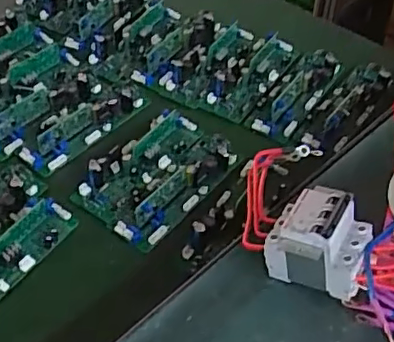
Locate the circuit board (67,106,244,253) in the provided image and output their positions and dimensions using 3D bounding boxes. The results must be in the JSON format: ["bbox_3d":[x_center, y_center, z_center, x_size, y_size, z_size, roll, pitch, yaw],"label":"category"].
[{"bbox_3d":[-0.043,0.001,0.689,0.114,0.031,0.174,30,55,24],"label":"circuit board"}]

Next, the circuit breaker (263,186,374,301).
[{"bbox_3d":[0.104,0.058,0.513,0.082,0.071,0.070,15,50,13],"label":"circuit breaker"}]

